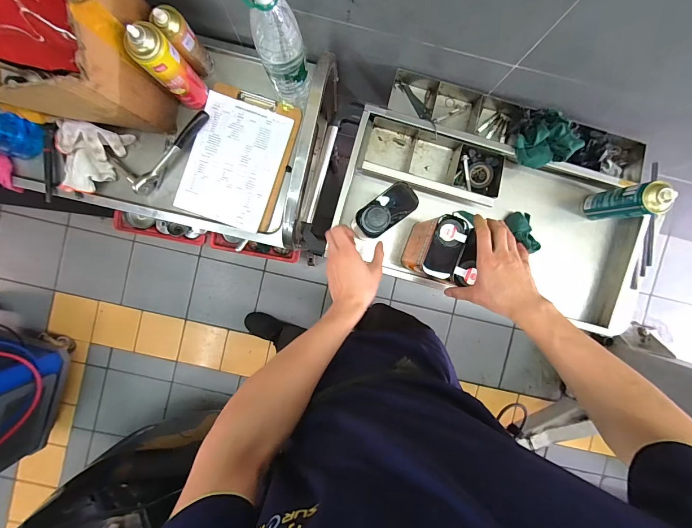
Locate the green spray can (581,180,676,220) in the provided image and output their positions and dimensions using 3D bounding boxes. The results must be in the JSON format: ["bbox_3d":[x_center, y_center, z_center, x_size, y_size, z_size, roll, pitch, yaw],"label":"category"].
[{"bbox_3d":[0.590,-0.129,0.696,0.056,0.191,0.064,-10,93,-1],"label":"green spray can"}]

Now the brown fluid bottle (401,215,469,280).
[{"bbox_3d":[0.178,-0.036,0.681,0.064,0.194,0.113,18,92,-2],"label":"brown fluid bottle"}]

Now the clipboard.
[{"bbox_3d":[-0.256,-0.256,0.790,0.225,0.021,0.314,20,91,-2],"label":"clipboard"}]

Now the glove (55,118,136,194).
[{"bbox_3d":[-0.603,-0.249,0.751,0.117,0.062,0.180,27,92,-2],"label":"glove"}]

